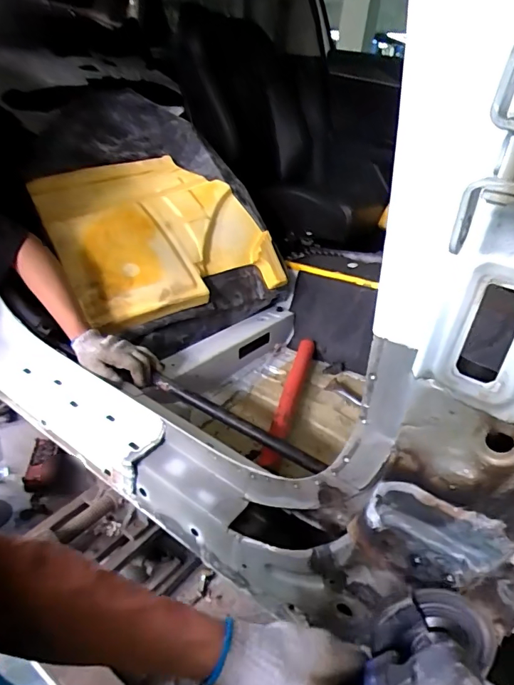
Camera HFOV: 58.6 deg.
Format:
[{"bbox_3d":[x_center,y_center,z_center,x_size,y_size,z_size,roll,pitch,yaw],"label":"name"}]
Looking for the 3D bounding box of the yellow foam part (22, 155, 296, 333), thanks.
[{"bbox_3d":[-0.264,-0.300,1.167,0.471,0.074,0.526,-20,59,-27],"label":"yellow foam part"}]

